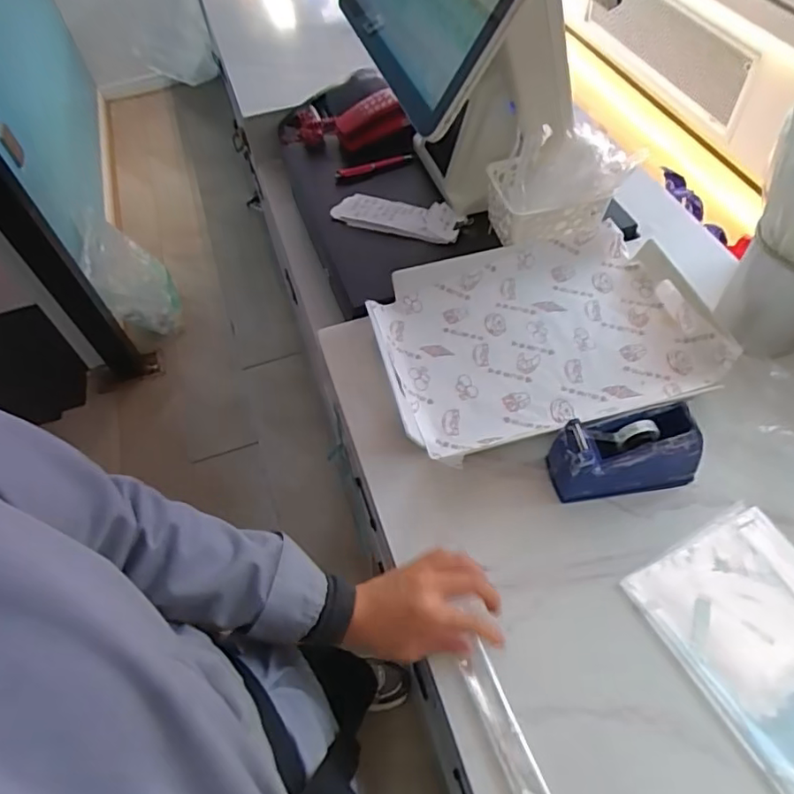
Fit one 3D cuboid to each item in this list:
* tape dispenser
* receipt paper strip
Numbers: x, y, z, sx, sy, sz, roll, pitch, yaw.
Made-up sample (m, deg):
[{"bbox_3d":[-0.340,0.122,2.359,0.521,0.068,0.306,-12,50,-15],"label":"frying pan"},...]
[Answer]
[{"bbox_3d":[0.227,0.054,0.556,0.138,0.086,0.056,-8,56,-2],"label":"tape dispenser"},{"bbox_3d":[-0.001,-0.260,0.808,0.183,0.017,0.051,15,88,13],"label":"receipt paper strip"}]

